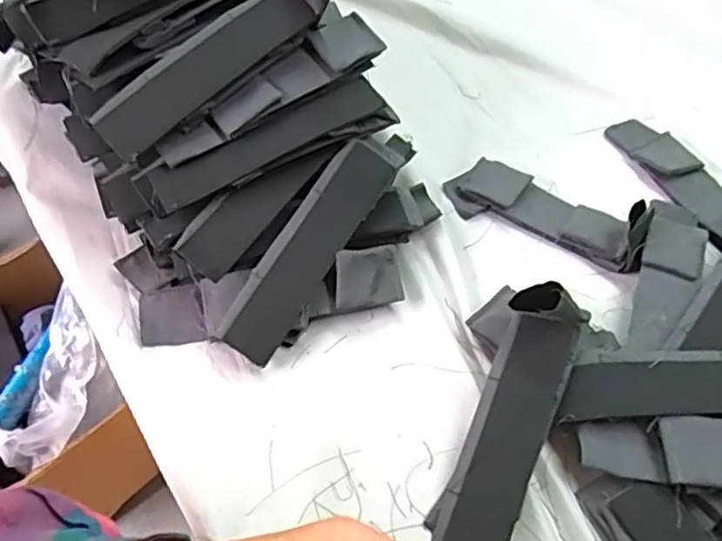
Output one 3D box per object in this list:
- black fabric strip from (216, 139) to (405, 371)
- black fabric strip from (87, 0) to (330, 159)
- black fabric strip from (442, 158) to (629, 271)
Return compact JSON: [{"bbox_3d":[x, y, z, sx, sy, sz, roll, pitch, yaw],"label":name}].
[{"bbox_3d":[-0.036,-0.019,0.486,0.043,0.022,0.191,30,76,21],"label":"black fabric strip"},{"bbox_3d":[-0.107,-0.159,0.477,0.200,0.039,0.043,-42,62,-13],"label":"black fabric strip"},{"bbox_3d":[0.151,-0.052,0.551,0.156,0.017,0.057,23,56,17],"label":"black fabric strip"}]

